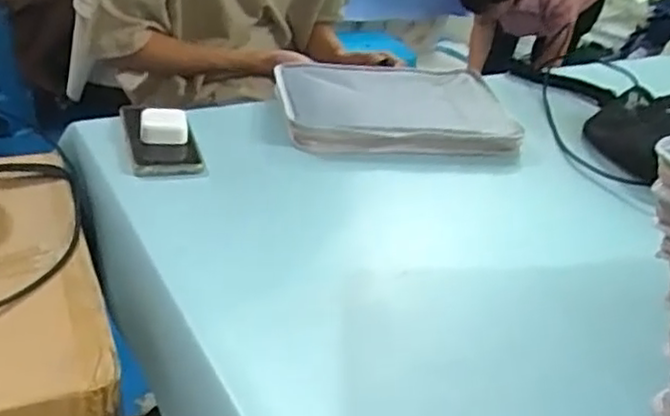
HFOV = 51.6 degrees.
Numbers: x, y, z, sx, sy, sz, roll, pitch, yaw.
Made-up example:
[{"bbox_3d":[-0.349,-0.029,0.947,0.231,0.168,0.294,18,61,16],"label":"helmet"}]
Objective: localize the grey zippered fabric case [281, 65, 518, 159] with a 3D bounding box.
[{"bbox_3d":[0.078,-0.143,0.978,0.301,0.045,0.248,0,32,-13],"label":"grey zippered fabric case"}]

